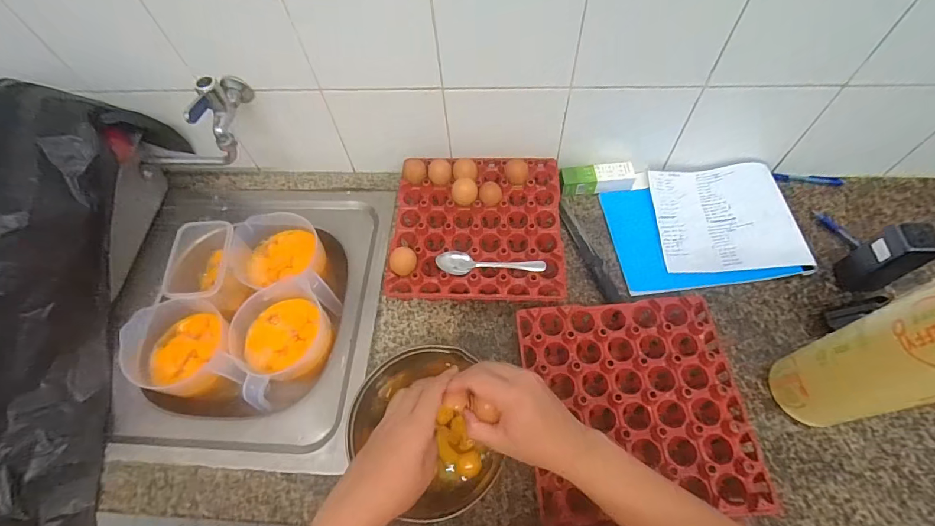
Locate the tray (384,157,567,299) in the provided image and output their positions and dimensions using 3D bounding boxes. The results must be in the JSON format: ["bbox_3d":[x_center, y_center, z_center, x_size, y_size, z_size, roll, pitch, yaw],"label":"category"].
[{"bbox_3d":[0.017,-0.066,0.743,0.287,0.084,0.270,1,61,4],"label":"tray"}]

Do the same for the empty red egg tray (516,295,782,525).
[{"bbox_3d":[0.231,0.191,0.598,0.286,0.052,0.284,-5,61,1],"label":"empty red egg tray"}]

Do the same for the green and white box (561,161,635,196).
[{"bbox_3d":[0.242,-0.159,0.786,0.127,0.029,0.043,-3,61,2],"label":"green and white box"}]

